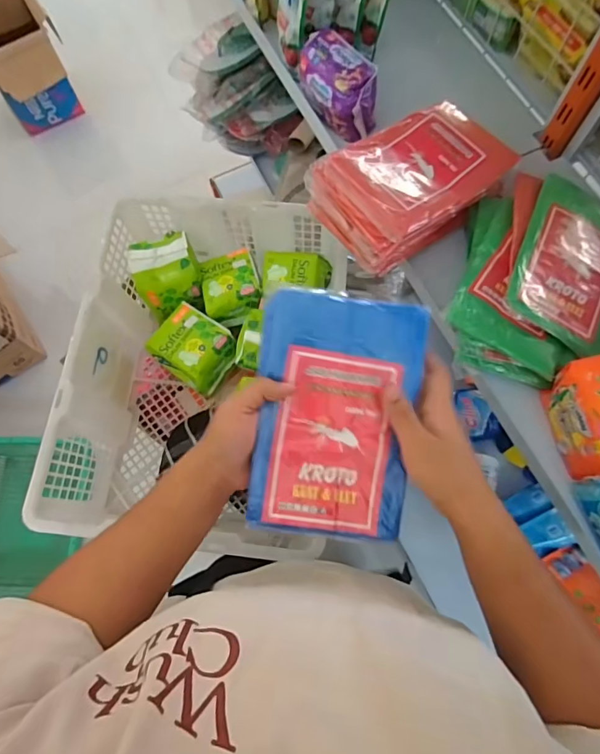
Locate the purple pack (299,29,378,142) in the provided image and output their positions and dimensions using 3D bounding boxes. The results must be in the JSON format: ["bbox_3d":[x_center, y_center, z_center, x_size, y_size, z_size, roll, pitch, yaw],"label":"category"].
[{"bbox_3d":[0.051,-0.392,0.613,0.063,0.074,0.120,-34,74,-9],"label":"purple pack"}]

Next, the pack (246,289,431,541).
[{"bbox_3d":[0.030,0.032,0.385,0.135,0.010,0.200,8,87,-4],"label":"pack"}]

